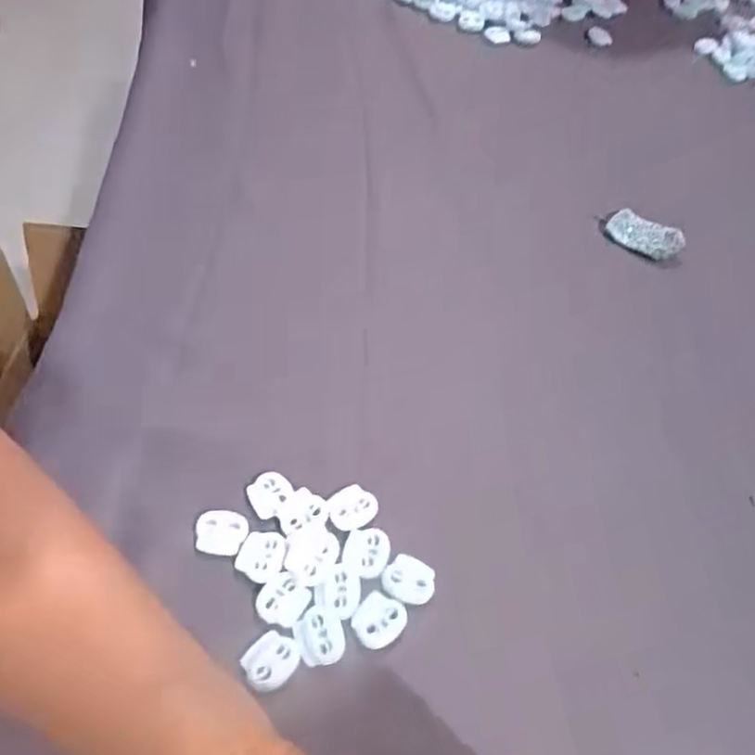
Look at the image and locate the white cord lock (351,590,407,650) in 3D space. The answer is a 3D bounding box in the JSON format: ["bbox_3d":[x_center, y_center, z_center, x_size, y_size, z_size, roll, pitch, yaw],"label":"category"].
[{"bbox_3d":[0.001,0.100,0.291,0.019,0.007,0.020,30,56,17],"label":"white cord lock"}]

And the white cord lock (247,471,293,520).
[{"bbox_3d":[-0.048,0.053,0.321,0.019,0.005,0.020,-30,60,-25],"label":"white cord lock"}]

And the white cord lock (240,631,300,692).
[{"bbox_3d":[-0.042,0.109,0.276,0.019,0.004,0.021,30,56,17],"label":"white cord lock"}]

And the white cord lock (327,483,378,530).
[{"bbox_3d":[-0.011,0.059,0.321,0.022,0.005,0.018,-24,58,-22],"label":"white cord lock"}]

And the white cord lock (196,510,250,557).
[{"bbox_3d":[-0.067,0.067,0.307,0.021,0.005,0.018,8,52,1],"label":"white cord lock"}]

